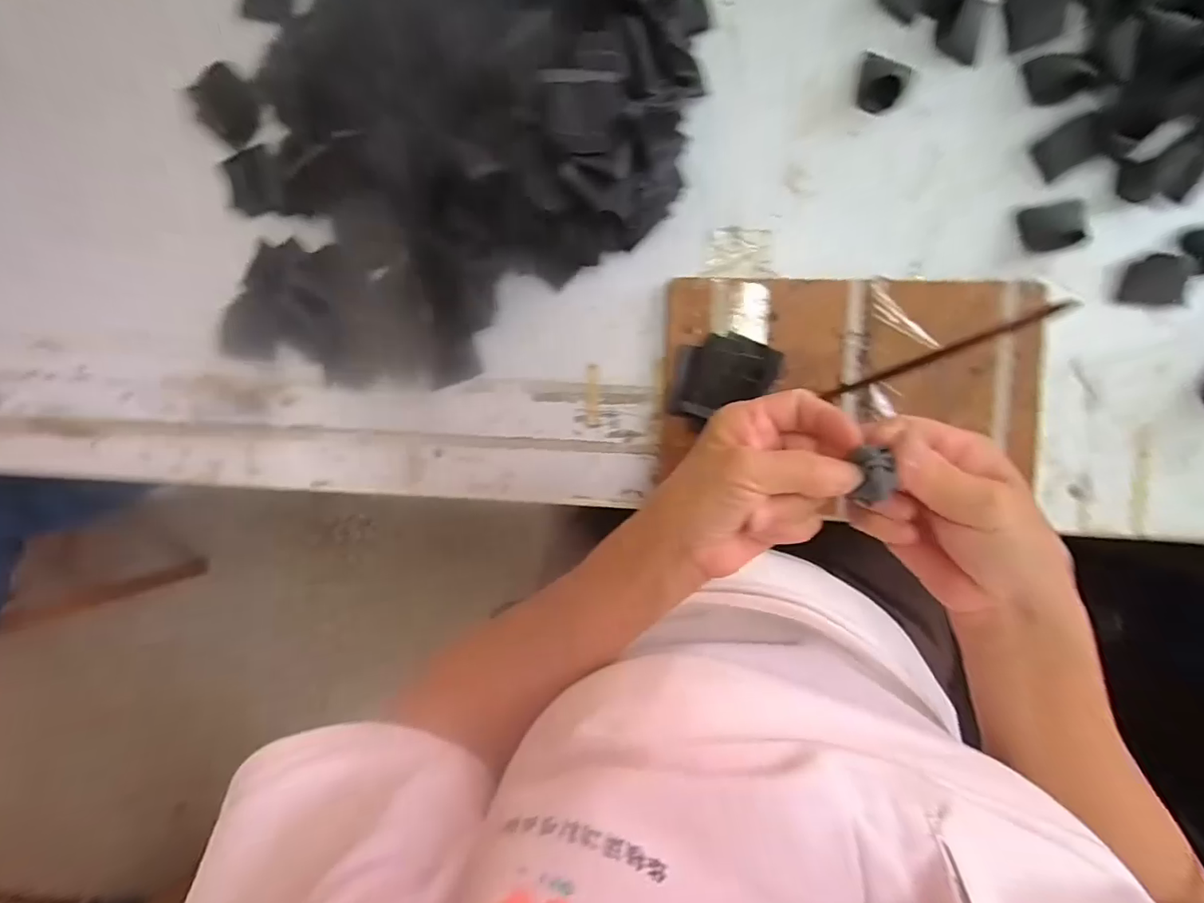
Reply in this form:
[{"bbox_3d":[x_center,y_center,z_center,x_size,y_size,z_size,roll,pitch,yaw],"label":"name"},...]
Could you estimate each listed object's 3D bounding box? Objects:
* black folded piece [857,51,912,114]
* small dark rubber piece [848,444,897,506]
[{"bbox_3d":[0.205,-0.274,0.379,0.036,0.017,0.033,32,94,4],"label":"black folded piece"},{"bbox_3d":[0.125,0.010,0.235,0.017,0.010,0.025,-6,91,6],"label":"small dark rubber piece"}]

